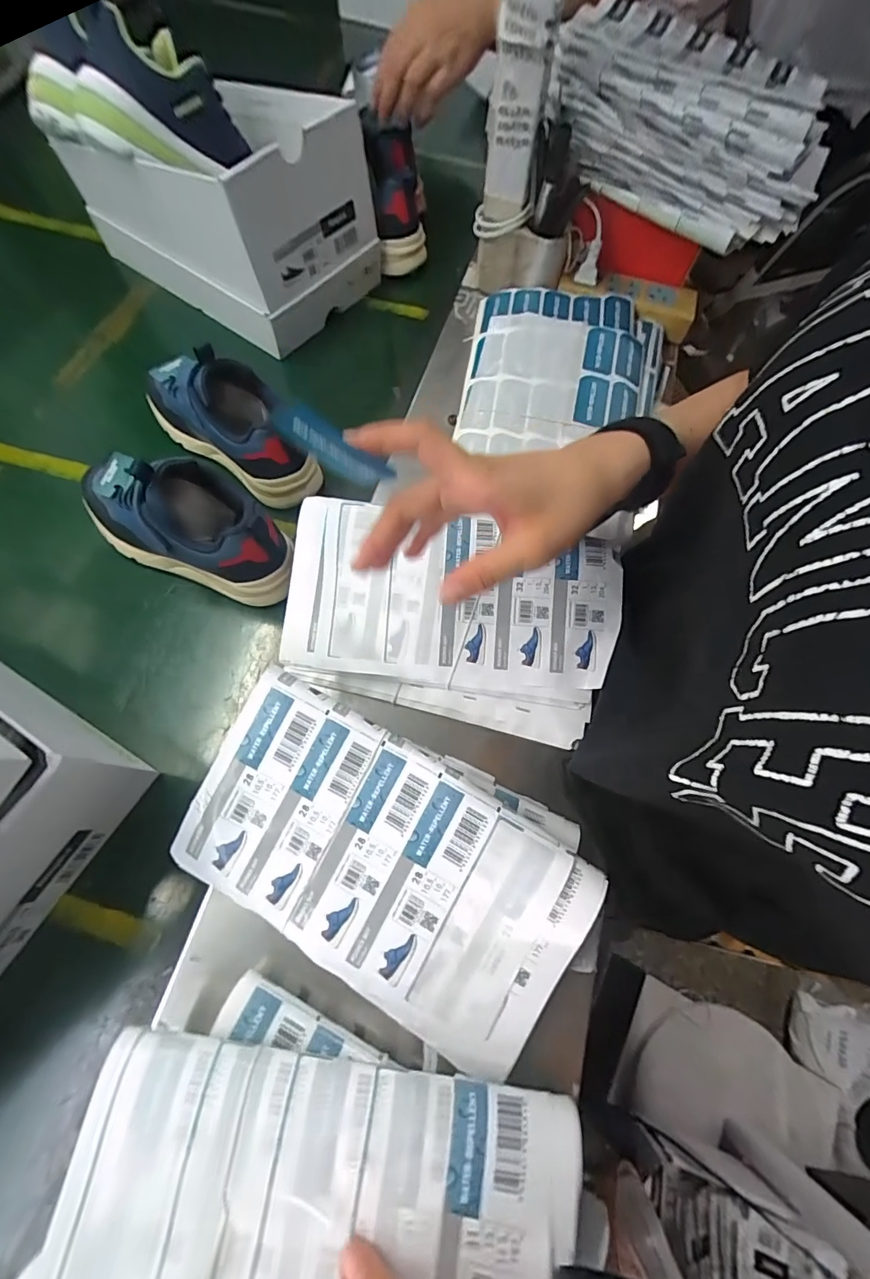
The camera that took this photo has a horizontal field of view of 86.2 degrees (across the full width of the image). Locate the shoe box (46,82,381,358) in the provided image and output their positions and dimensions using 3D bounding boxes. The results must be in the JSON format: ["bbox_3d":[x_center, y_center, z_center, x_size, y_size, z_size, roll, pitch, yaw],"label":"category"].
[{"bbox_3d":[-0.236,-0.510,0.536,0.294,0.147,0.195,35,71,11],"label":"shoe box"}]

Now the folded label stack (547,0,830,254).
[{"bbox_3d":[0.248,-0.512,0.459,0.274,0.076,0.187,29,70,9],"label":"folded label stack"}]

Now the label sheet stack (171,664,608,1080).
[{"bbox_3d":[-0.033,0.145,0.310,0.268,0.030,0.155,29,85,6],"label":"label sheet stack"}]

